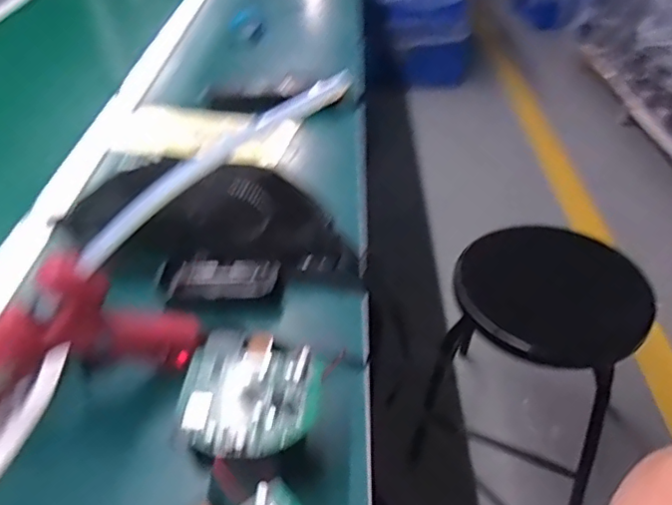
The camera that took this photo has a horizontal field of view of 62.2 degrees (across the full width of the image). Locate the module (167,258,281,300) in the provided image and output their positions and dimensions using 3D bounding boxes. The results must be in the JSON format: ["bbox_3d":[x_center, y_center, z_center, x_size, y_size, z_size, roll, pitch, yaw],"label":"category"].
[{"bbox_3d":[-0.107,0.023,0.538,0.101,0.014,0.050,3,41,7],"label":"module"}]

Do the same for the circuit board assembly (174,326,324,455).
[{"bbox_3d":[-0.059,0.093,0.379,0.097,0.012,0.093,-2,41,1],"label":"circuit board assembly"}]

